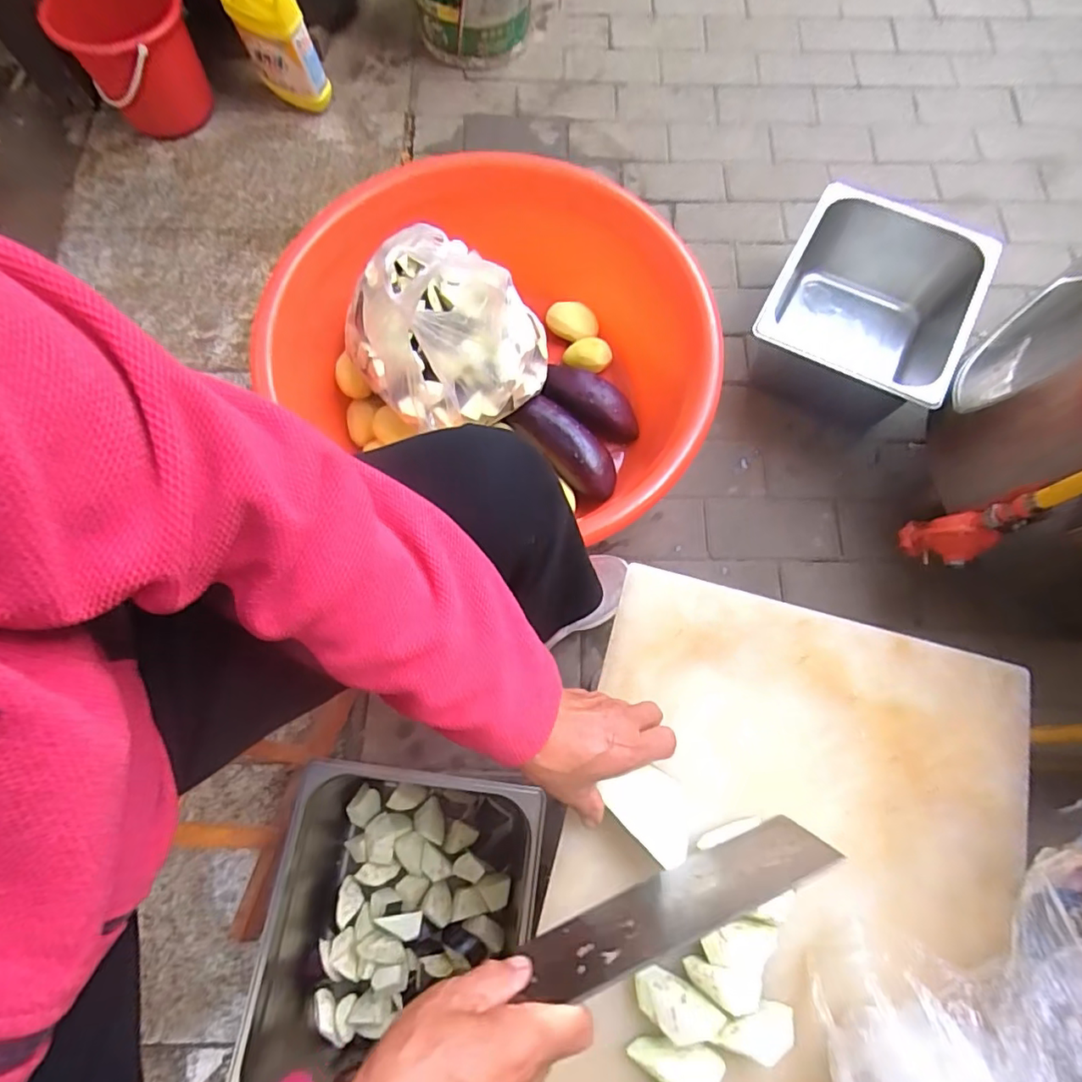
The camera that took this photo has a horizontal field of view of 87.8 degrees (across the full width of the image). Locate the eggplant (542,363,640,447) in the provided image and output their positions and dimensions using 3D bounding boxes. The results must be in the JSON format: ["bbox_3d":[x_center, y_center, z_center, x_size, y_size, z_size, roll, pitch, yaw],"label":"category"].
[{"bbox_3d":[0.083,-0.214,0.873,0.166,0.052,0.064,34,75,-10],"label":"eggplant"}]

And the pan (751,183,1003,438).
[{"bbox_3d":[0.491,-0.342,0.879,0.279,0.164,0.323,28,75,9],"label":"pan"}]

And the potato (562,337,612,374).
[{"bbox_3d":[0.075,-0.300,0.907,0.075,0.037,0.047,-3,72,-1],"label":"potato"}]

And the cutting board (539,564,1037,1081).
[{"bbox_3d":[0.175,0.317,0.423,0.354,0.028,0.555,16,73,5],"label":"cutting board"}]

